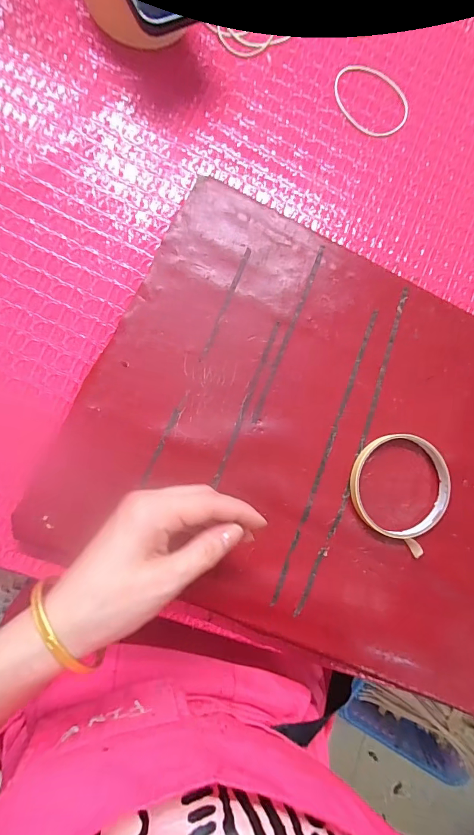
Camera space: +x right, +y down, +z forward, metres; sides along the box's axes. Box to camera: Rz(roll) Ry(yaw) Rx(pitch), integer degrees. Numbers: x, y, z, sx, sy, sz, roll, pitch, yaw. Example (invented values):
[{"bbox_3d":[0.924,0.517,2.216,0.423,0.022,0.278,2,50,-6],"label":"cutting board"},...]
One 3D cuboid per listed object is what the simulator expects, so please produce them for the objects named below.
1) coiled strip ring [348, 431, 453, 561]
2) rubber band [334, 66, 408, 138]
[{"bbox_3d":[0.131,0.054,0.310,0.081,0.013,0.081,1,87,-9],"label":"coiled strip ring"},{"bbox_3d":[0.124,-0.288,0.351,0.068,0.004,0.067,-12,88,-9],"label":"rubber band"}]

